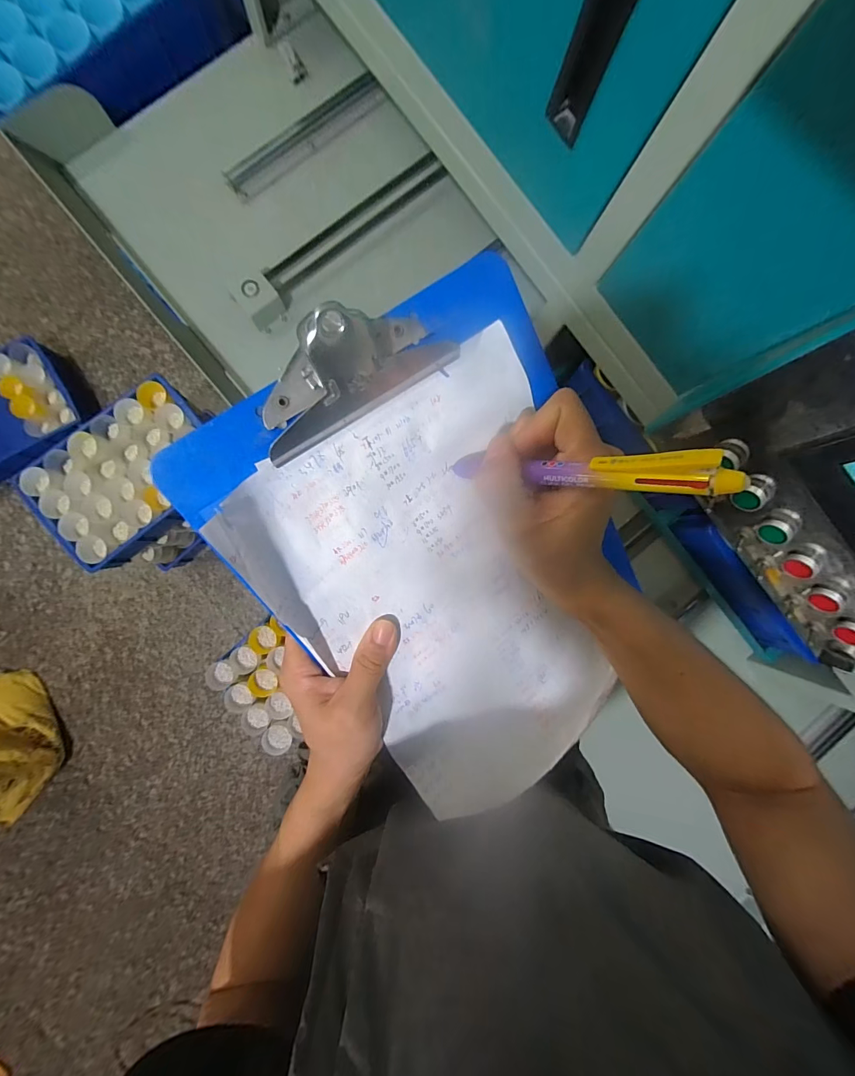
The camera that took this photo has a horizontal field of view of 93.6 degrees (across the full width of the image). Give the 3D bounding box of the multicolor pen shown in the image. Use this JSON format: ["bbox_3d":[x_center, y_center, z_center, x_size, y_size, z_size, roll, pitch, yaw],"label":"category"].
[{"bbox_3d":[0.068,-0.032,0.189,0.011,0.128,0.014,13,88,-48],"label":"multicolor pen"}]

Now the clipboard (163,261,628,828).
[{"bbox_3d":[0.031,0.030,0.260,0.213,0.027,0.327,-33,112,-6],"label":"clipboard"}]

